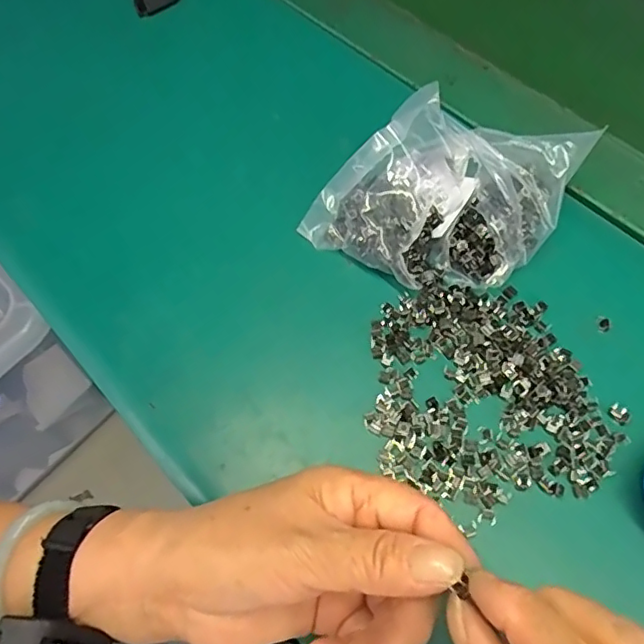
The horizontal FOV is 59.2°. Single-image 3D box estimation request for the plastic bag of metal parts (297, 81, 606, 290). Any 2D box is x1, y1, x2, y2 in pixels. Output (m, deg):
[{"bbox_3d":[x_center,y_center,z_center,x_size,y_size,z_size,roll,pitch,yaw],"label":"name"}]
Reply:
[{"bbox_3d":[0.073,-0.073,0.335,0.173,0.069,0.083,-4,64,4],"label":"plastic bag of metal parts"}]

